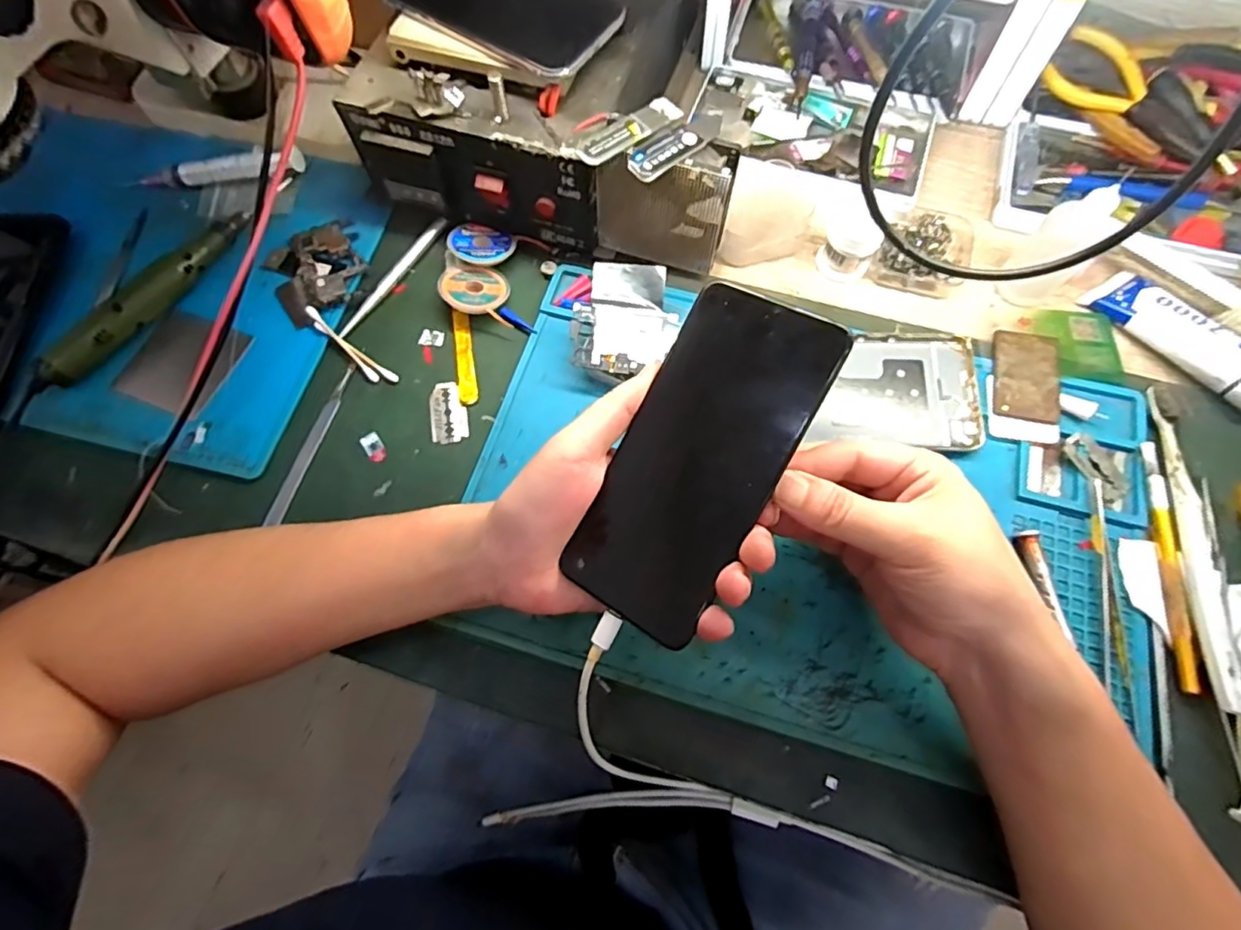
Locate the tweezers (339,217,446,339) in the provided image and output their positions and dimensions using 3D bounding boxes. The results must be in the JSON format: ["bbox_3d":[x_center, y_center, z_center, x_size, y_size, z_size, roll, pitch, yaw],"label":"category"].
[{"bbox_3d":[-0.157,-0.131,0.408,0.013,0.004,0.109,29,73,12],"label":"tweezers"}]

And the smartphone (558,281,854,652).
[{"bbox_3d":[0.035,-0.002,0.269,0.072,0.005,0.155,29,94,25],"label":"smartphone"}]

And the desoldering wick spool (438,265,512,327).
[{"bbox_3d":[-0.096,-0.117,0.398,0.050,0.007,0.041,12,55,-6],"label":"desoldering wick spool"}]

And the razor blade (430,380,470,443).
[{"bbox_3d":[-0.108,-0.034,0.373,0.022,0.004,0.042,-6,68,-9],"label":"razor blade"}]

